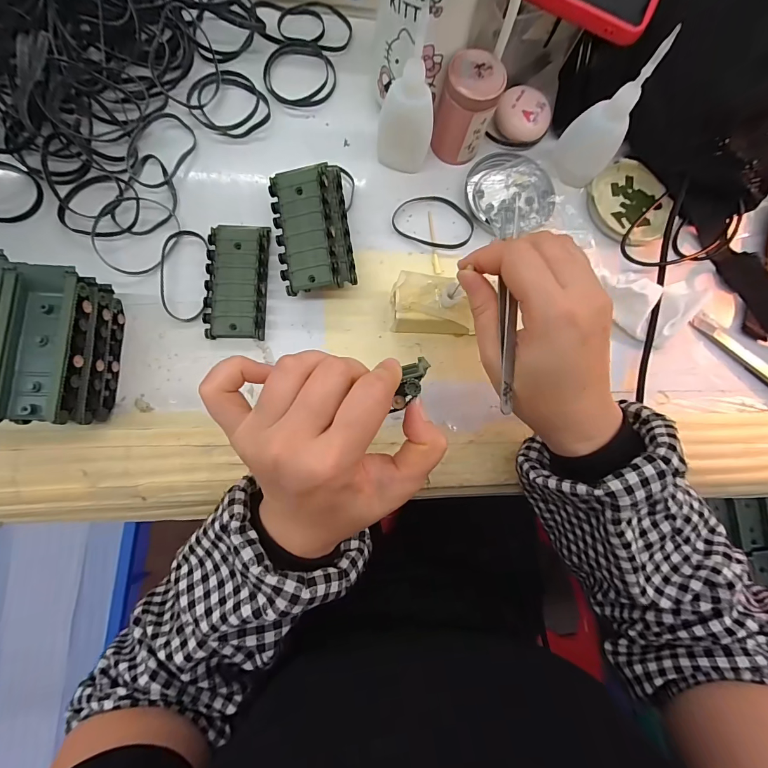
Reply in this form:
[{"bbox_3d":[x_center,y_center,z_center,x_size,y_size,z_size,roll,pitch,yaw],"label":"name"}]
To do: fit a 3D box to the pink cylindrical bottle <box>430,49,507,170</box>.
[{"bbox_3d":[0.068,-0.226,0.298,0.044,0.062,0.044,1,81,-5],"label":"pink cylindrical bottle"}]

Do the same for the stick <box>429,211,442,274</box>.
[{"bbox_3d":[0.042,-0.123,0.310,0.006,0.004,0.059,-6,82,-6],"label":"stick"}]

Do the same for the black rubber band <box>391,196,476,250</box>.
[{"bbox_3d":[0.044,-0.142,0.313,0.070,0.004,0.047,22,80,-1],"label":"black rubber band"}]

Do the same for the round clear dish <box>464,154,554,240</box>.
[{"bbox_3d":[0.111,-0.169,0.319,0.076,0.010,0.076,1,81,-5],"label":"round clear dish"}]

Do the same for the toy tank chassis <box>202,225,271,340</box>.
[{"bbox_3d":[-0.115,-0.081,0.285,0.043,0.014,0.093,0,81,-5],"label":"toy tank chassis"}]

